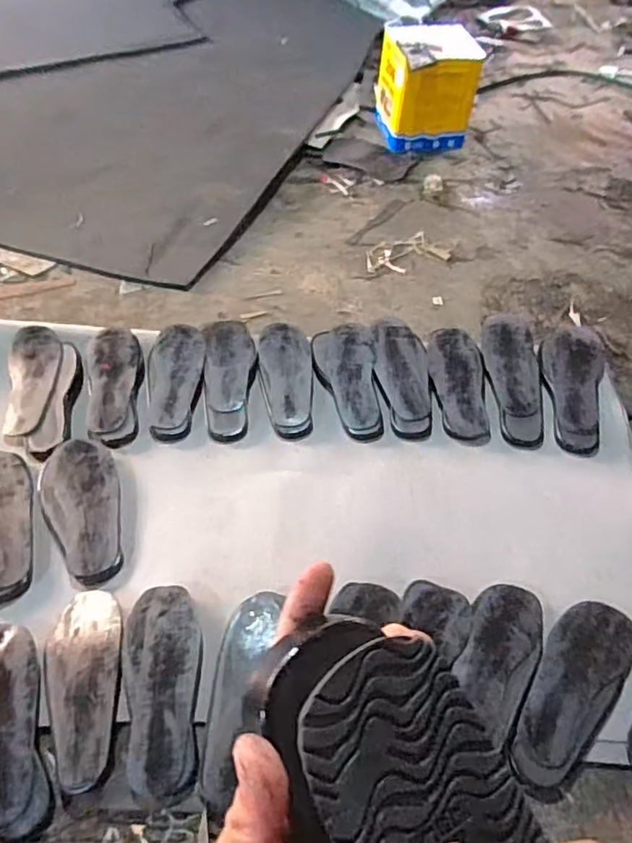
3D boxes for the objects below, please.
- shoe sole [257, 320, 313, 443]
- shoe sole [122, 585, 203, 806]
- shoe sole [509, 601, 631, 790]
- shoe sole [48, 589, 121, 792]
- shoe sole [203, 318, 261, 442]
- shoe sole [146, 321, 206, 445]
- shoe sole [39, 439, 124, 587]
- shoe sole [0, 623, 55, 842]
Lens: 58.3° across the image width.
[{"bbox_3d":[-0.057,-0.086,1.074,0.100,0.033,0.279,-3,50,-3],"label":"shoe sole"},{"bbox_3d":[-0.188,0.321,0.706,0.094,0.046,0.227,-8,50,-7],"label":"shoe sole"},{"bbox_3d":[0.326,0.341,0.724,0.095,0.046,0.249,31,56,23],"label":"shoe sole"},{"bbox_3d":[-0.289,0.325,0.713,0.098,0.042,0.232,-13,51,-11],"label":"shoe sole"},{"bbox_3d":[-0.159,-0.087,1.075,0.099,0.033,0.285,-5,50,-5],"label":"shoe sole"},{"bbox_3d":[-0.262,-0.077,1.061,0.100,0.042,0.262,-3,50,-3],"label":"shoe sole"},{"bbox_3d":[-0.370,0.133,0.892,0.116,0.021,0.265,-14,51,-11],"label":"shoe sole"},{"bbox_3d":[-0.381,0.368,0.687,0.096,0.023,0.247,-19,52,-16],"label":"shoe sole"}]

